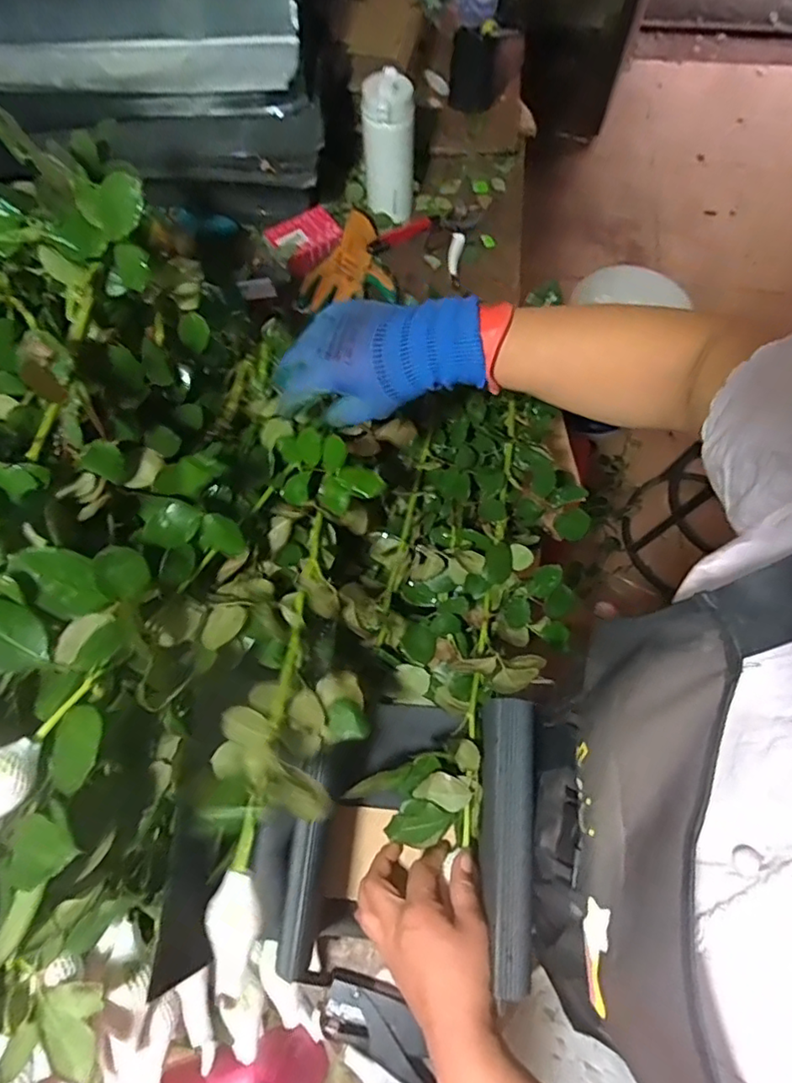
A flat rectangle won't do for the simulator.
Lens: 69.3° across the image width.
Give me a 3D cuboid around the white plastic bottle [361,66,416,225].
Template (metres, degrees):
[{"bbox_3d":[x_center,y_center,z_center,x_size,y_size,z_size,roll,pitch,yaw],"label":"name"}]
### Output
[{"bbox_3d":[-0.010,-0.592,0.871,0.075,0.179,0.070,-2,69,1],"label":"white plastic bottle"}]

